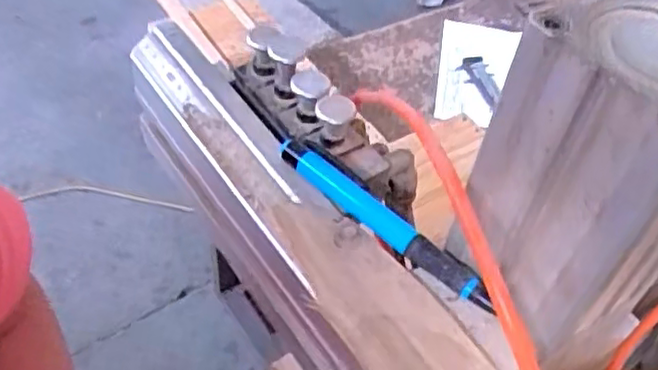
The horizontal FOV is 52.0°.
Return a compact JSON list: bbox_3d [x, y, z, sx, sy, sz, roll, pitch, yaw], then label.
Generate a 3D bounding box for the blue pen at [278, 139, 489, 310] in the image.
[{"bbox_3d":[0.022,0.015,0.298,0.118,0.015,0.011,34,53,23],"label":"blue pen"}]

